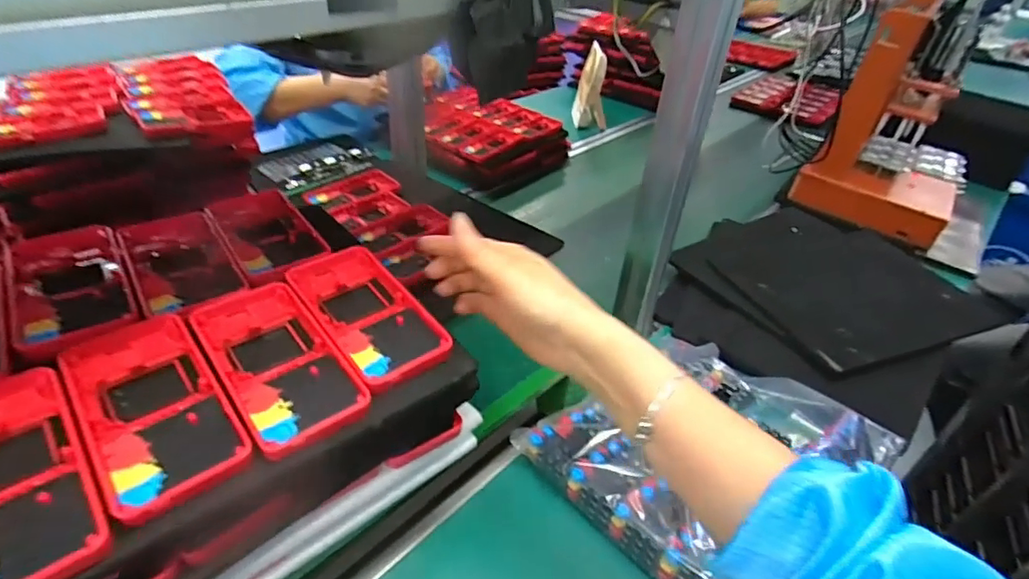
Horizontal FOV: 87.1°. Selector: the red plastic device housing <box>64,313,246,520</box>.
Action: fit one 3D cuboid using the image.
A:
[{"bbox_3d":[-0.199,0.059,0.295,0.061,0.025,0.133,-21,40,-37],"label":"red plastic device housing"}]

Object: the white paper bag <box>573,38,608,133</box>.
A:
[{"bbox_3d":[0.198,-0.505,1.359,0.087,0.177,0.094,8,31,3],"label":"white paper bag"}]

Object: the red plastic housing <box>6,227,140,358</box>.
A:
[{"bbox_3d":[-0.297,-0.002,0.363,0.061,0.026,0.121,-18,38,-34],"label":"red plastic housing"}]

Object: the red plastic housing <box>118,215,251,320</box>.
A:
[{"bbox_3d":[-0.236,-0.019,0.386,0.062,0.021,0.109,-18,38,-34],"label":"red plastic housing"}]

